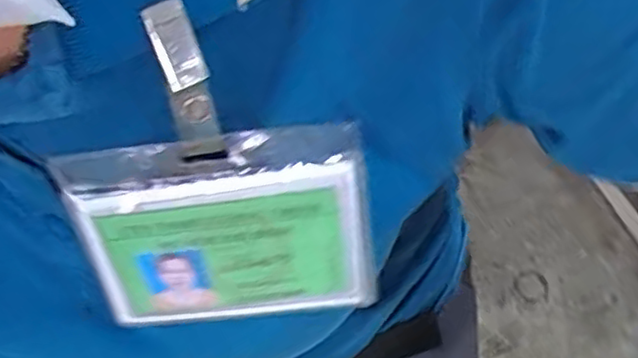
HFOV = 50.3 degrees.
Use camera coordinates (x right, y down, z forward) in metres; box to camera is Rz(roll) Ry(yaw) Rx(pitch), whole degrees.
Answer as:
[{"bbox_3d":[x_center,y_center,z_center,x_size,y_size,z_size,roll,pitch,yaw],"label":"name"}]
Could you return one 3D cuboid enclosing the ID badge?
[{"bbox_3d":[-0.033,0.019,0.237,0.099,0.081,0.004,-8,36,3],"label":"ID badge"}]

